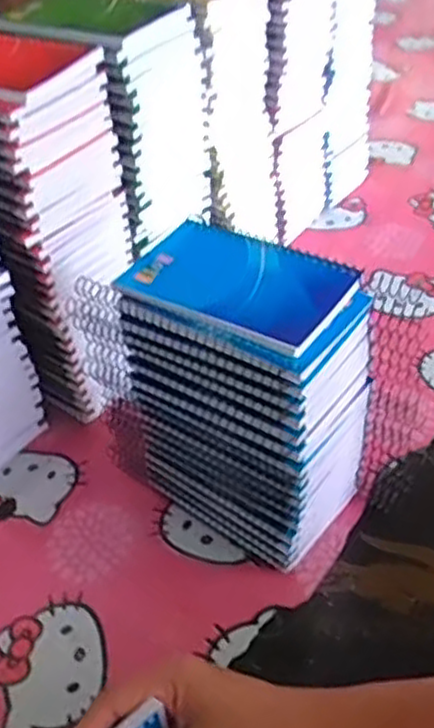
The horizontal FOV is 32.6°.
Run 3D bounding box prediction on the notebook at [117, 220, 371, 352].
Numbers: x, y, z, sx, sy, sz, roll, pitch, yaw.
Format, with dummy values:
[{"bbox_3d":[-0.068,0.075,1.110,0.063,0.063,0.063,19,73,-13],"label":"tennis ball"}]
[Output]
[{"bbox_3d":[0.011,-0.051,0.439,0.126,0.009,0.082,20,47,26],"label":"notebook"}]

